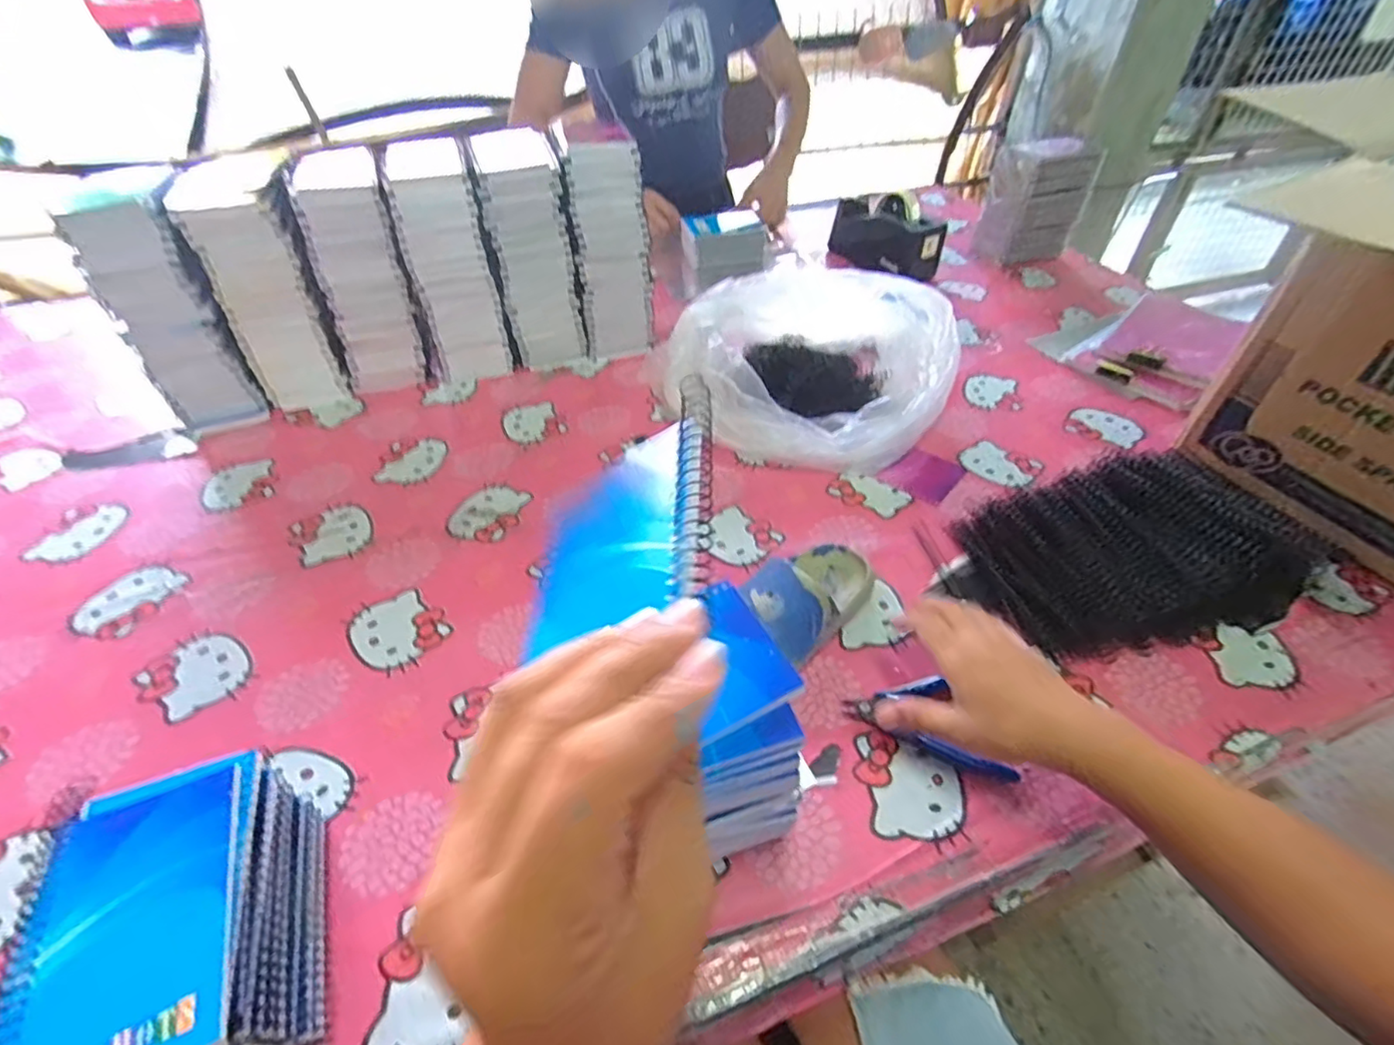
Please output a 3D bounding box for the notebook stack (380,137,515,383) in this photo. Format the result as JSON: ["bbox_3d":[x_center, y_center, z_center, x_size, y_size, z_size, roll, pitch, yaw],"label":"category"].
[{"bbox_3d":[-0.310,-0.319,0.780,0.091,0.255,0.112,-14,46,-14],"label":"notebook stack"}]

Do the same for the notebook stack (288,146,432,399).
[{"bbox_3d":[-0.419,-0.319,0.773,0.104,0.264,0.137,-18,47,-18],"label":"notebook stack"}]

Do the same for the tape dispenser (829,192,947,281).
[{"bbox_3d":[0.318,-0.498,1.056,0.072,0.108,0.215,-22,48,-21],"label":"tape dispenser"}]

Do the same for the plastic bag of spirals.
[{"bbox_3d":[0.148,-0.203,0.755,0.300,0.112,0.324,14,46,14],"label":"plastic bag of spirals"}]

